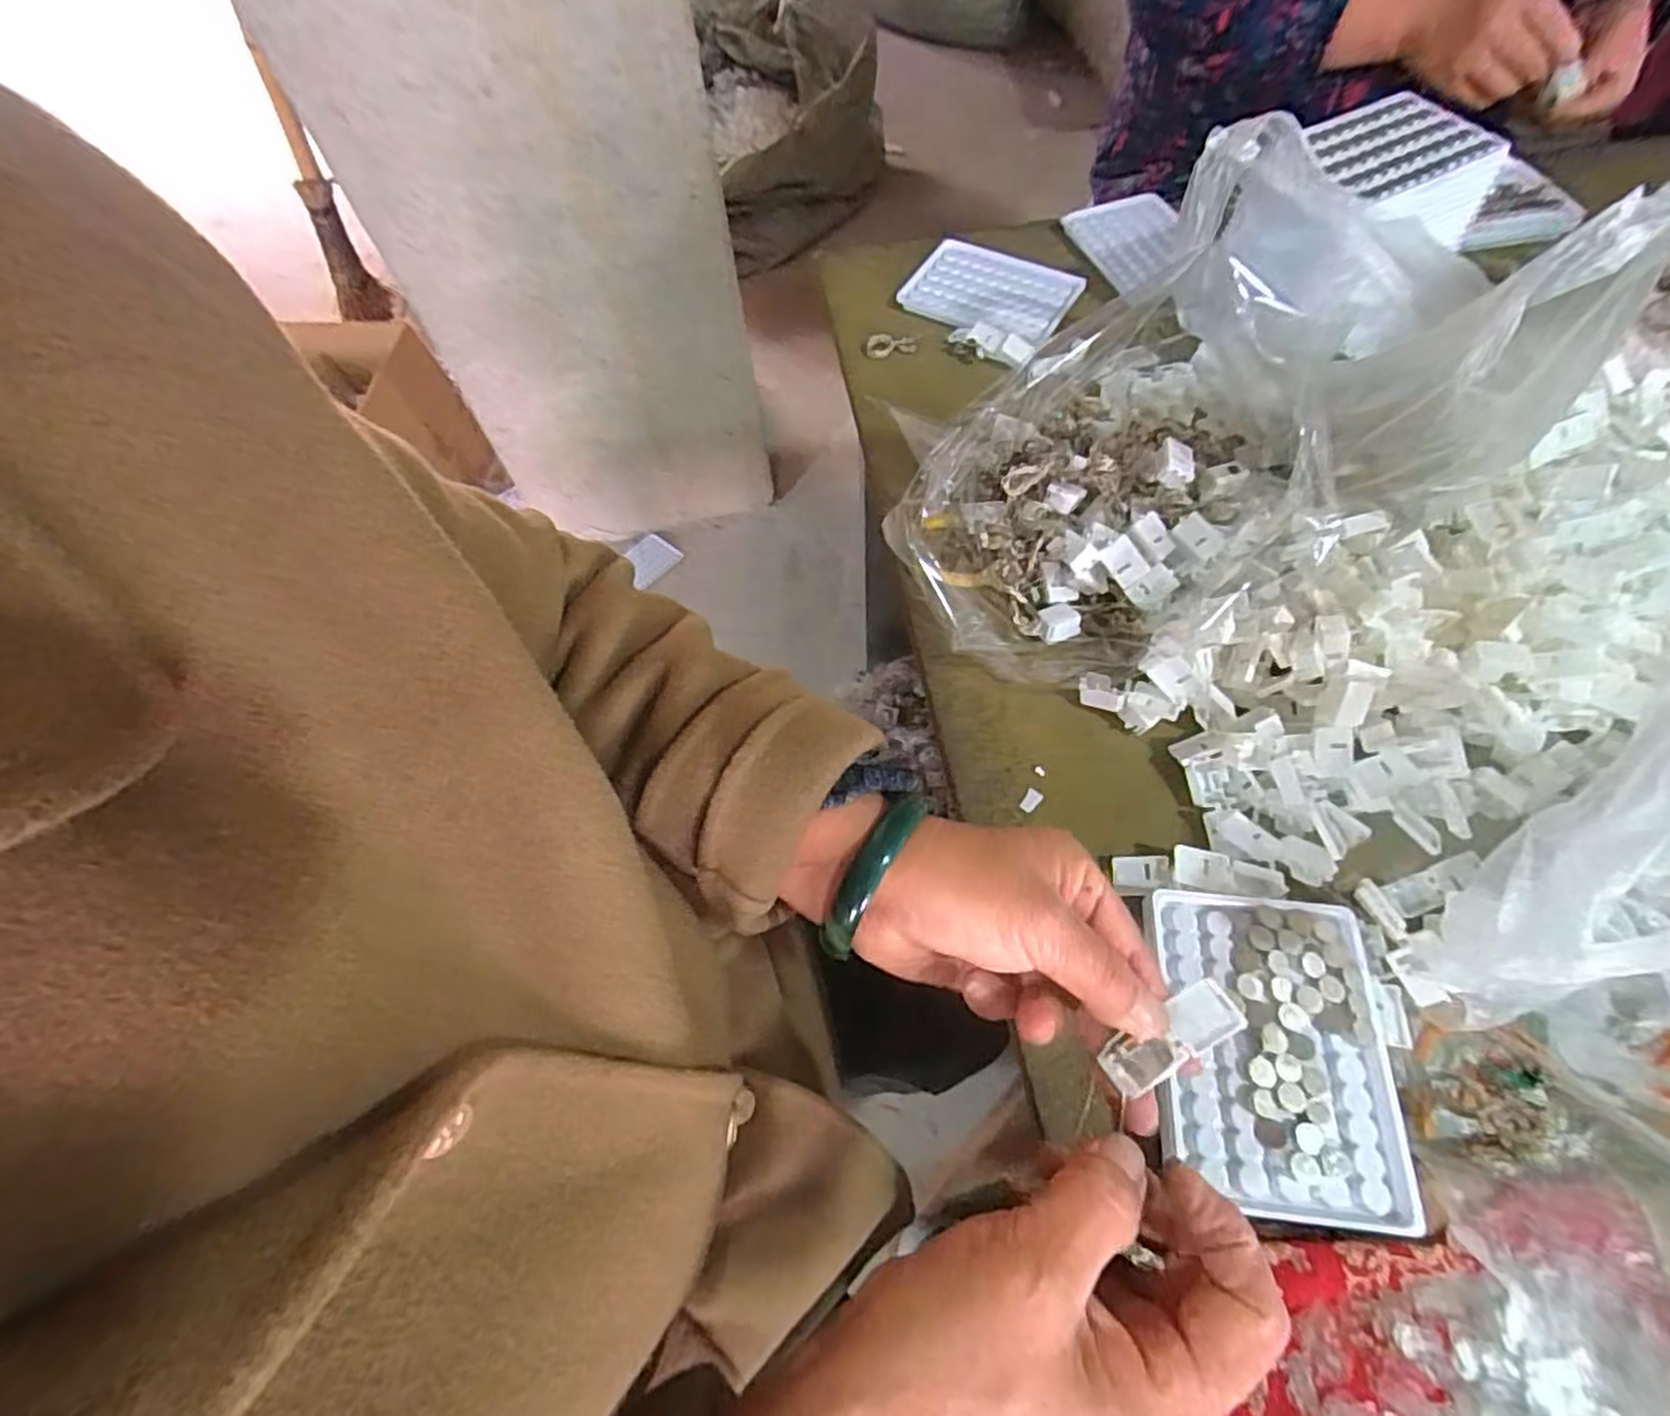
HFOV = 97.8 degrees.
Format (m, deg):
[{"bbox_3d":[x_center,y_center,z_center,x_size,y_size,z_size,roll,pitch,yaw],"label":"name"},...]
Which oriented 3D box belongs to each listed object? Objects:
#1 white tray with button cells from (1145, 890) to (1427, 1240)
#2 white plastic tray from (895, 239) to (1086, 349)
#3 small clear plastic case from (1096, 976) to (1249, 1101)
[{"bbox_3d":[0.196,0.149,0.322,0.100,0.008,0.129,6,63,7],"label":"white tray with button cells"},{"bbox_3d":[0.129,-0.343,0.602,0.132,0.017,0.096,26,67,16],"label":"white plastic tray"},{"bbox_3d":[0.121,0.117,0.260,0.058,0.009,0.020,-21,62,-21],"label":"small clear plastic case"}]

